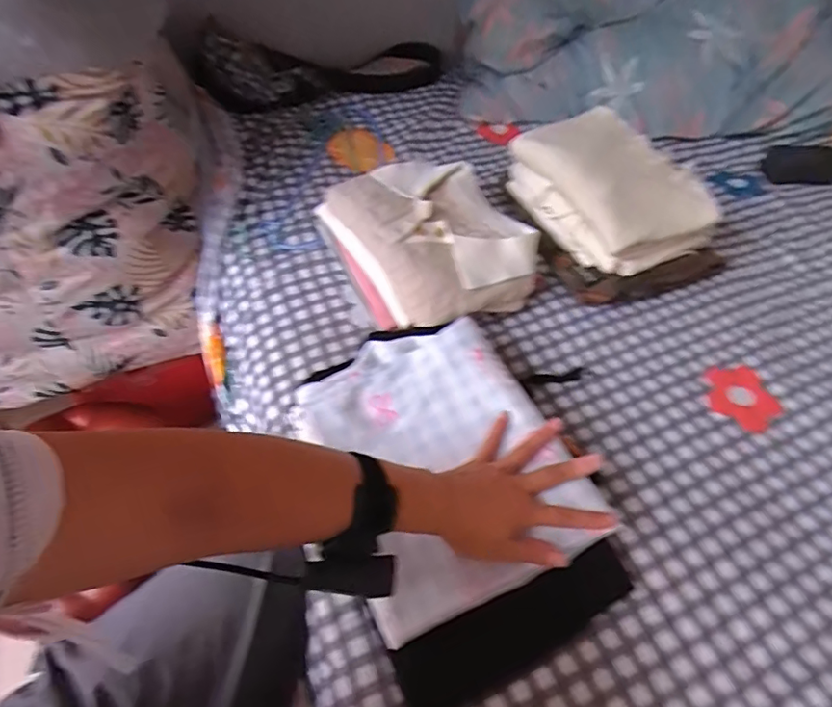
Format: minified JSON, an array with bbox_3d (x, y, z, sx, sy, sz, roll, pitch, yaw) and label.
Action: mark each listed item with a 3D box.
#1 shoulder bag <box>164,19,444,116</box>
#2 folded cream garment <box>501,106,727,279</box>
[{"bbox_3d":[-0.170,-0.559,1.001,0.470,0.141,0.198,-25,57,-21],"label":"shoulder bag"},{"bbox_3d":[0.274,-0.232,0.760,0.177,0.098,0.239,-23,57,-20],"label":"folded cream garment"}]

